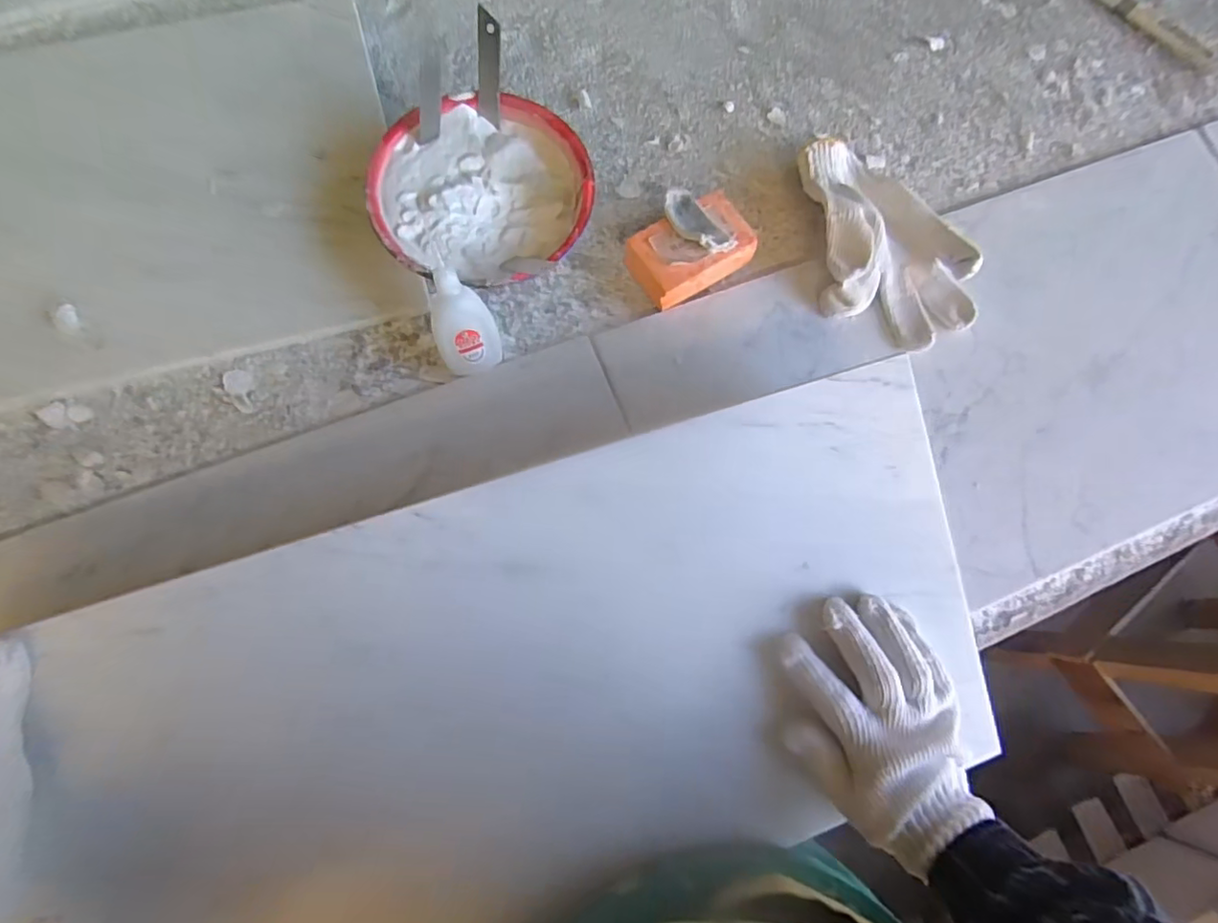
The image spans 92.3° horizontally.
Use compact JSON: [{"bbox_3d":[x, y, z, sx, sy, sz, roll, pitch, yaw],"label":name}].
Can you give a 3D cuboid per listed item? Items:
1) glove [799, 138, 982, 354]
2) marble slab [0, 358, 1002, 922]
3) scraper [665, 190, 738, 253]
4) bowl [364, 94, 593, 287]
[{"bbox_3d":[0.224,-0.179,0.477,0.112,0.048,0.180,-10,79,-4],"label":"glove"},{"bbox_3d":[-0.039,0.154,0.363,0.588,0.024,0.292,-19,94,-7],"label":"marble slab"},{"bbox_3d":[0.069,-0.186,0.456,0.028,0.016,0.064,-42,83,-10],"label":"scraper"},{"bbox_3d":[-0.096,-0.204,0.458,0.165,0.047,0.155,0,78,-2],"label":"bowl"}]

